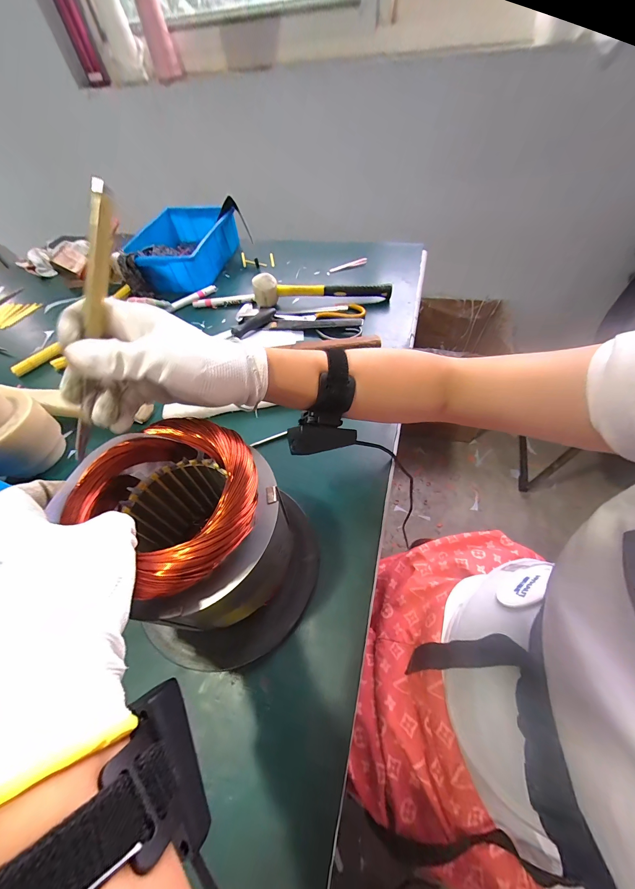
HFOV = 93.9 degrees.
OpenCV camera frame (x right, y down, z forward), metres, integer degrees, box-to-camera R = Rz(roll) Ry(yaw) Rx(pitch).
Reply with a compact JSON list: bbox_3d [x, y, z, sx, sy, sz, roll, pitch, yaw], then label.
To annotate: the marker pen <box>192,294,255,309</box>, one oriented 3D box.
[{"bbox_3d":[-0.208,-0.318,0.653,0.139,0.013,0.014,0,55,6],"label":"marker pen"}]

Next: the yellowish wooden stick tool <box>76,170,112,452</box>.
[{"bbox_3d":[-0.157,-0.083,0.207,0.009,0.011,0.181,10,95,12],"label":"yellowish wooden stick tool"}]

